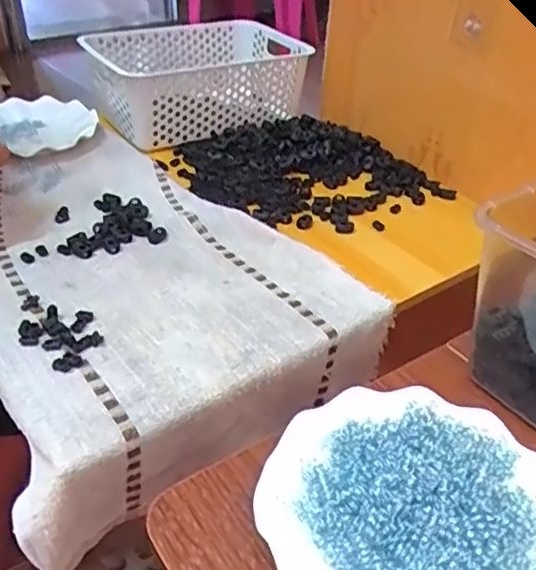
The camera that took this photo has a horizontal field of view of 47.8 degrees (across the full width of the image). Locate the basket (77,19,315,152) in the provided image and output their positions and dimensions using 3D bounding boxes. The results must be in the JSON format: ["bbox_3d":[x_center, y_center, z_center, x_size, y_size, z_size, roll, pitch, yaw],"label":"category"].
[{"bbox_3d":[-0.106,-0.319,0.932,0.294,0.102,0.182,-21,46,-27],"label":"basket"}]

